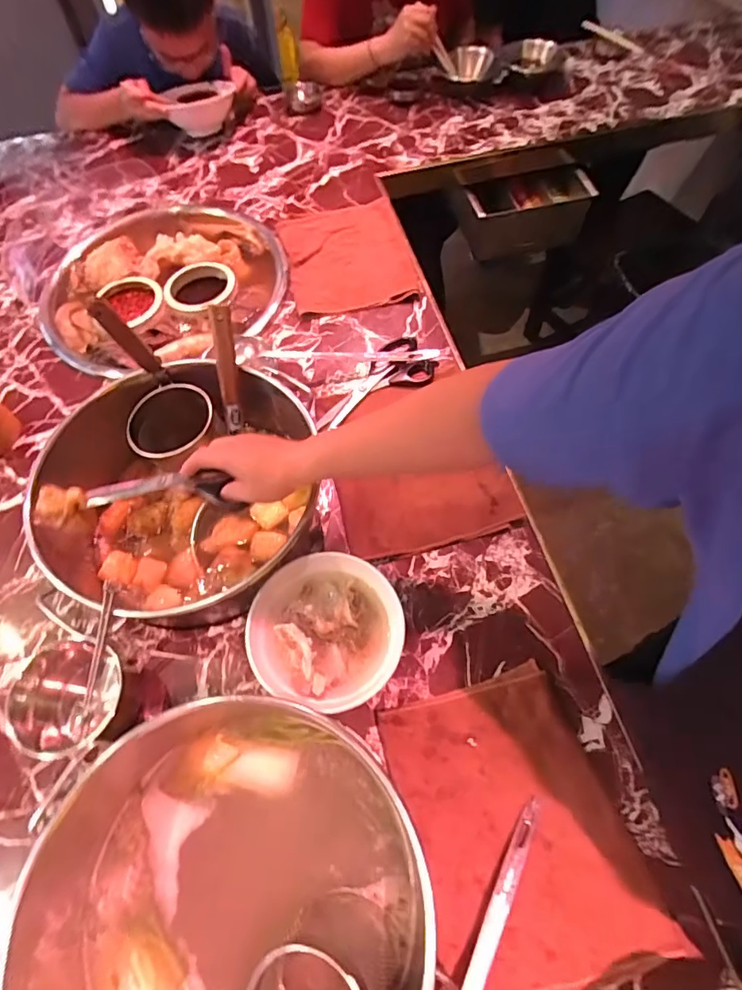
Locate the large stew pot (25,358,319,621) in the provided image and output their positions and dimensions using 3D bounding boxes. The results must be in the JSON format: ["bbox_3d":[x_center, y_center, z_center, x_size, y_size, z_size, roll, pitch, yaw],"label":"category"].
[{"bbox_3d":[-0.271,-0.005,0.701,0.302,0.161,0.365,33,69,17],"label":"large stew pot"}]

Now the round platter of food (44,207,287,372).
[{"bbox_3d":[-0.373,-0.389,0.892,0.418,0.047,0.382,-1,63,2],"label":"round platter of food"}]

